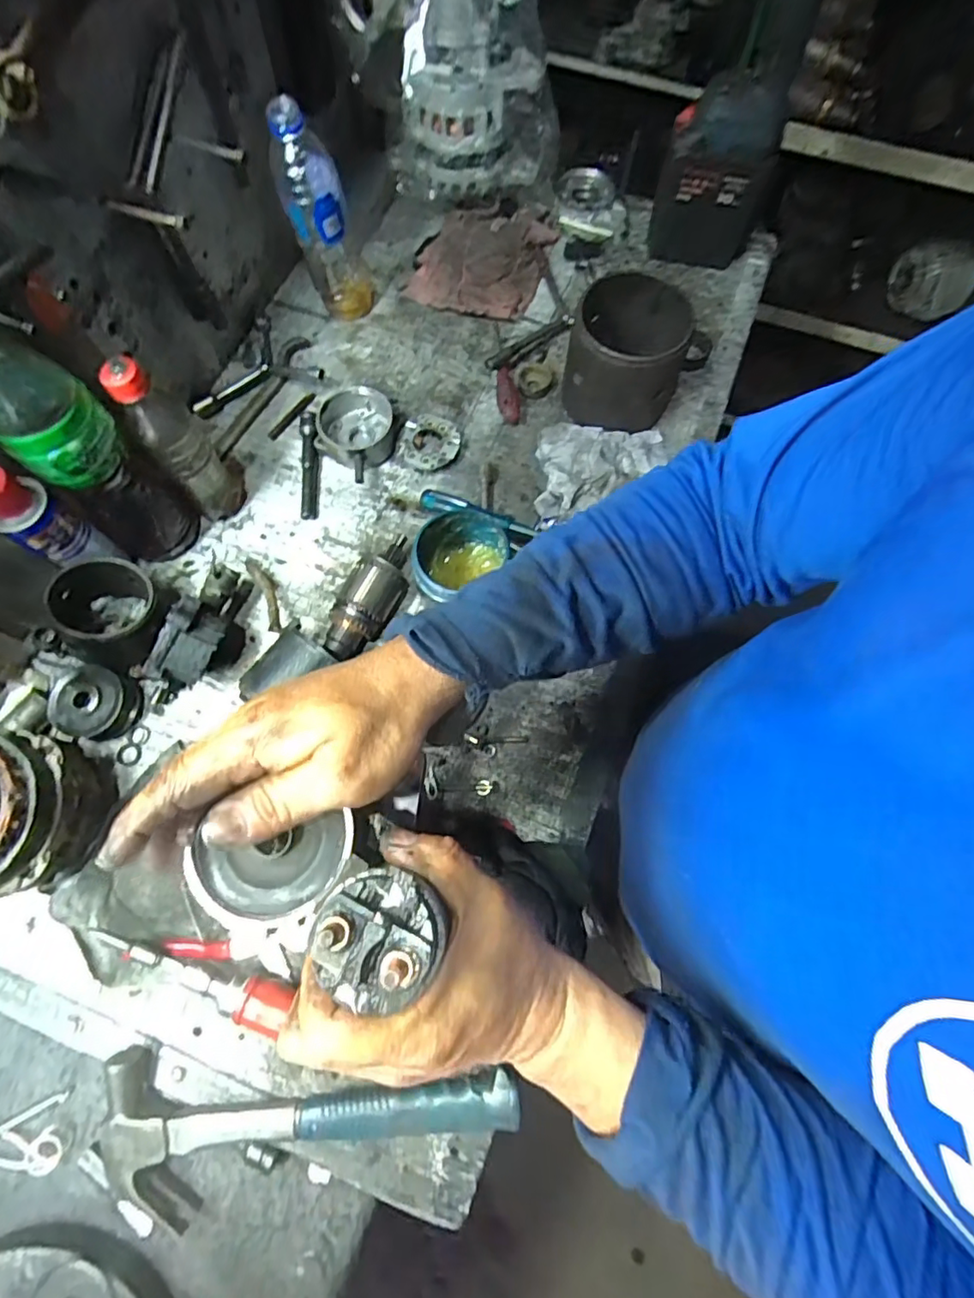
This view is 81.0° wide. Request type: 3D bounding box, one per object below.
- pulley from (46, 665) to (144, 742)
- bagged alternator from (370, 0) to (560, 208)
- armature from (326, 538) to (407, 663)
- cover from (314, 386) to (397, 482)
[{"bbox_3d":[-0.370,0.051,0.540,0.059,0.043,0.065,10,71,3],"label":"pulley"},{"bbox_3d":[-0.019,-0.660,0.649,0.211,0.270,0.137,-5,71,-2],"label":"bagged alternator"},{"bbox_3d":[-0.112,-0.054,0.572,0.051,0.052,0.139,23,72,7],"label":"armature"},{"bbox_3d":[-0.144,-0.237,0.636,0.089,0.039,0.115,-13,72,-5],"label":"cover"}]

